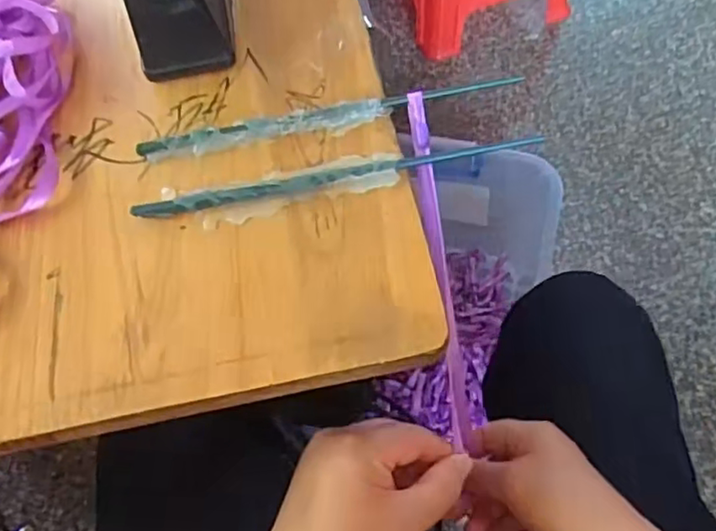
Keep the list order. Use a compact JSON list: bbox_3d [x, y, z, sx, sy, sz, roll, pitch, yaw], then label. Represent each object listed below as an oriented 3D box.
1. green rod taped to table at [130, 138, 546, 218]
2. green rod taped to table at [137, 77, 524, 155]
[{"bbox_3d":[-0.012,-0.051,0.365,0.233,0.012,0.009,-11,60,0],"label":"green rod taped to table"},{"bbox_3d":[-0.017,-0.092,0.390,0.235,0.014,0.008,-12,60,-1],"label":"green rod taped to table"}]

